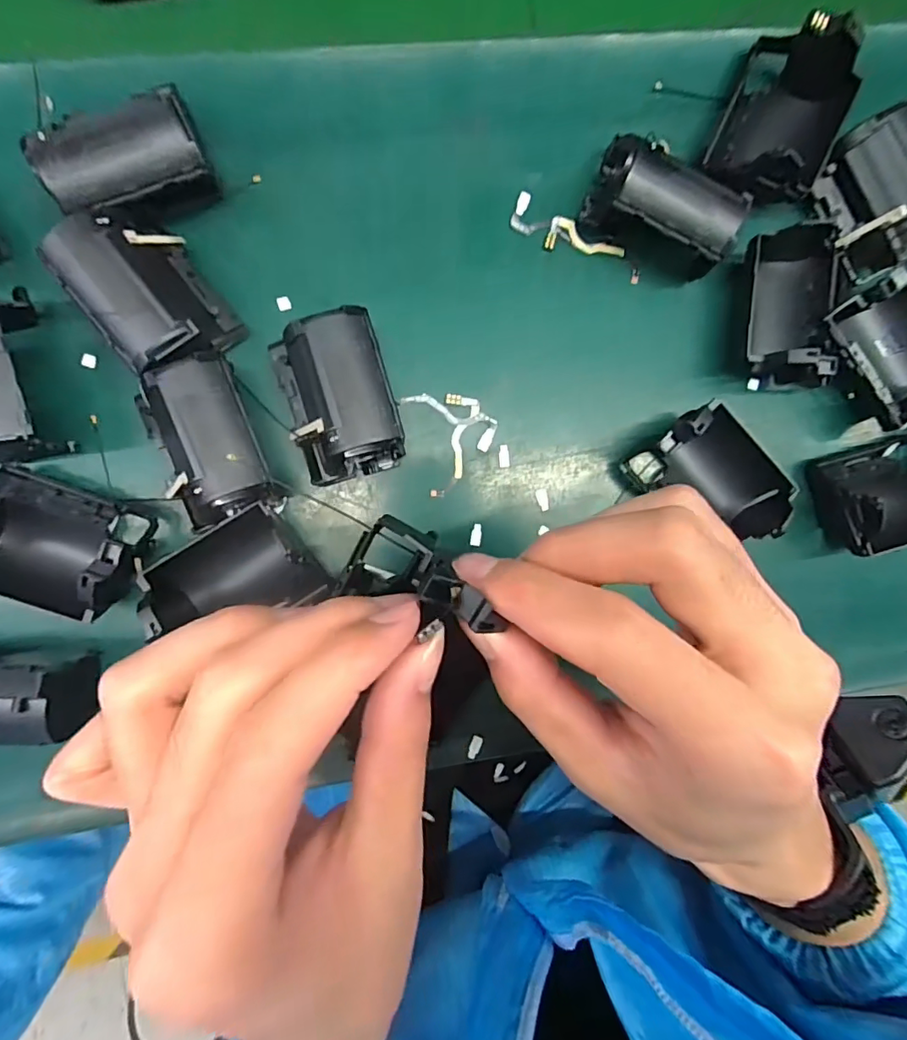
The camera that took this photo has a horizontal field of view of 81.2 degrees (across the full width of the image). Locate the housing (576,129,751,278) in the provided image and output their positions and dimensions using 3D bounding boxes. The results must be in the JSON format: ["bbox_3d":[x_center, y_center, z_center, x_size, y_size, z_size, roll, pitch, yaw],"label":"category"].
[{"bbox_3d":[0.101,-0.150,0.256,0.070,0.037,0.031,25,87,-5],"label":"housing"}]

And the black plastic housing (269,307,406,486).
[{"bbox_3d":[-0.054,-0.056,0.248,0.049,0.041,0.071,-16,93,-7],"label":"black plastic housing"}]

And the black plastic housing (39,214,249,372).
[{"bbox_3d":[-0.134,-0.099,0.237,0.049,0.041,0.067,-36,95,-5],"label":"black plastic housing"}]

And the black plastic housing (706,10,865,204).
[{"bbox_3d":[0.164,-0.200,0.263,0.052,0.036,0.073,24,88,-7],"label":"black plastic housing"}]

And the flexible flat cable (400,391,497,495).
[{"bbox_3d":[0.001,-0.044,0.273,0.041,0.008,0.051,-19,91,-6],"label":"flexible flat cable"}]

